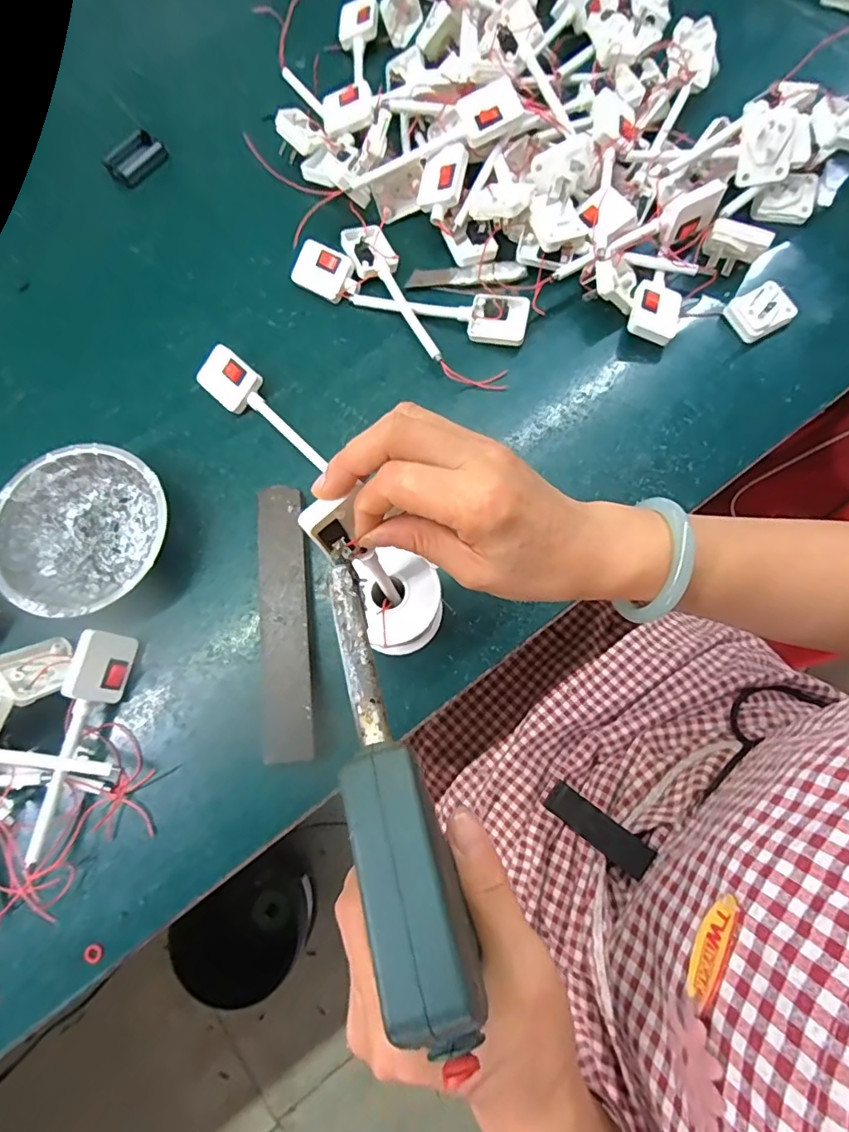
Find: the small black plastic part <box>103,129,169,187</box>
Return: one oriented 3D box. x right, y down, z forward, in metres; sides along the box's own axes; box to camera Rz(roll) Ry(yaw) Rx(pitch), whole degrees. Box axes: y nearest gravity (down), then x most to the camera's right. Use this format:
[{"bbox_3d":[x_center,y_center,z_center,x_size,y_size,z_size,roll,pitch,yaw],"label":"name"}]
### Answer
[{"bbox_3d":[-0.276,-0.390,0.514,0.032,0.014,0.054,37,80,10],"label":"small black plastic part"}]

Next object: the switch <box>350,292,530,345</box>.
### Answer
[{"bbox_3d":[0.012,-0.221,0.459,0.152,0.017,0.038,13,77,5],"label":"switch"}]

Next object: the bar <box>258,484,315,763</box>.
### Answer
[{"bbox_3d":[-0.103,0.037,0.392,0.036,0.008,0.198,-7,74,2],"label":"bar"}]

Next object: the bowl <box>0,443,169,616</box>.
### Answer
[{"bbox_3d":[-0.252,-0.024,0.407,0.120,0.040,0.124,0,76,2],"label":"bowl"}]

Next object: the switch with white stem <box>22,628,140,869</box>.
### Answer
[{"bbox_3d":[-0.242,0.120,0.370,0.029,0.037,0.150,16,77,6],"label":"switch with white stem"}]

